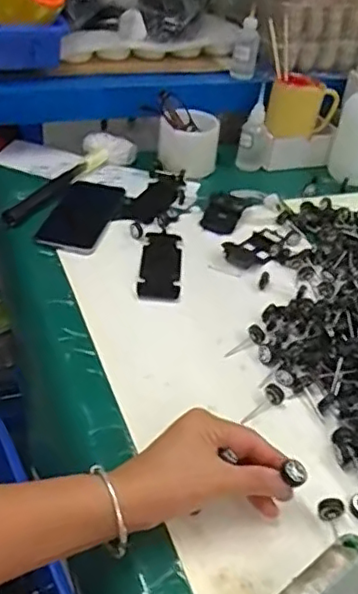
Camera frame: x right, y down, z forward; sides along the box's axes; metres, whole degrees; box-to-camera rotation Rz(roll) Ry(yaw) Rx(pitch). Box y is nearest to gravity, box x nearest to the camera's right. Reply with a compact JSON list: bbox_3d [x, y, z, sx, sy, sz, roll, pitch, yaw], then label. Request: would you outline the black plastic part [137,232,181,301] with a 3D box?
[{"bbox_3d":[-0.021,-0.039,0.704,0.046,0.005,0.127,5,38,-3],"label":"black plastic part"}]

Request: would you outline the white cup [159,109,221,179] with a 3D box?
[{"bbox_3d":[0.013,-0.227,0.889,0.081,0.078,0.081,18,39,13],"label":"white cup"}]

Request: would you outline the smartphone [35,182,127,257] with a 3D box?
[{"bbox_3d":[-0.122,-0.109,0.768,0.075,0.008,0.159,11,38,5],"label":"smartphone"}]

